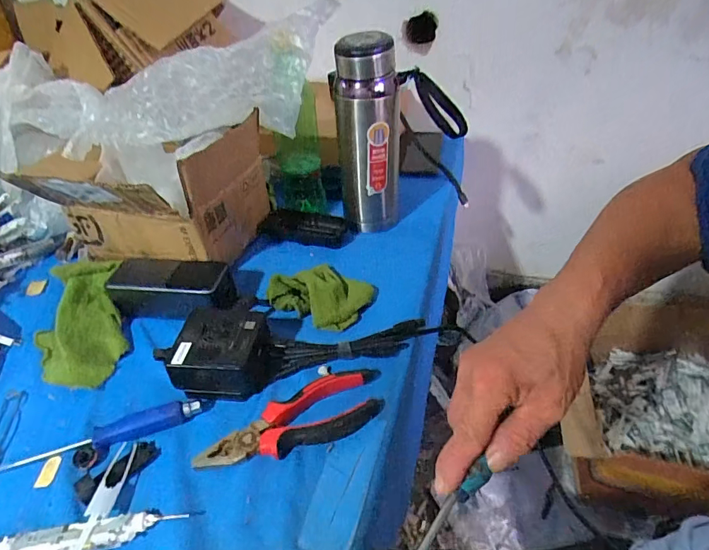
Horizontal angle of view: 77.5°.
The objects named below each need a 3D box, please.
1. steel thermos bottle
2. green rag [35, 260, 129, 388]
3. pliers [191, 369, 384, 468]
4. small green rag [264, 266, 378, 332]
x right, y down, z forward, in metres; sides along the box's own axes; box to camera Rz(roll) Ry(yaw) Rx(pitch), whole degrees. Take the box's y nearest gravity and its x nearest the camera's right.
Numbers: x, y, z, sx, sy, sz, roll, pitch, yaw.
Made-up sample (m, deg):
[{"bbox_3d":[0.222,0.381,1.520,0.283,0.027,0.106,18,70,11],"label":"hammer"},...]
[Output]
[{"bbox_3d":[0.017,-0.172,0.564,0.078,0.232,0.067,-9,40,-5],"label":"steel thermos bottle"},{"bbox_3d":[-0.304,0.048,0.491,0.080,0.031,0.171,-16,41,-13],"label":"green rag"},{"bbox_3d":[-0.053,0.125,0.390,0.163,0.022,0.057,-14,41,-10],"label":"pliers"},{"bbox_3d":[-0.037,0.018,0.509,0.106,0.023,0.082,17,45,23],"label":"small green rag"}]

